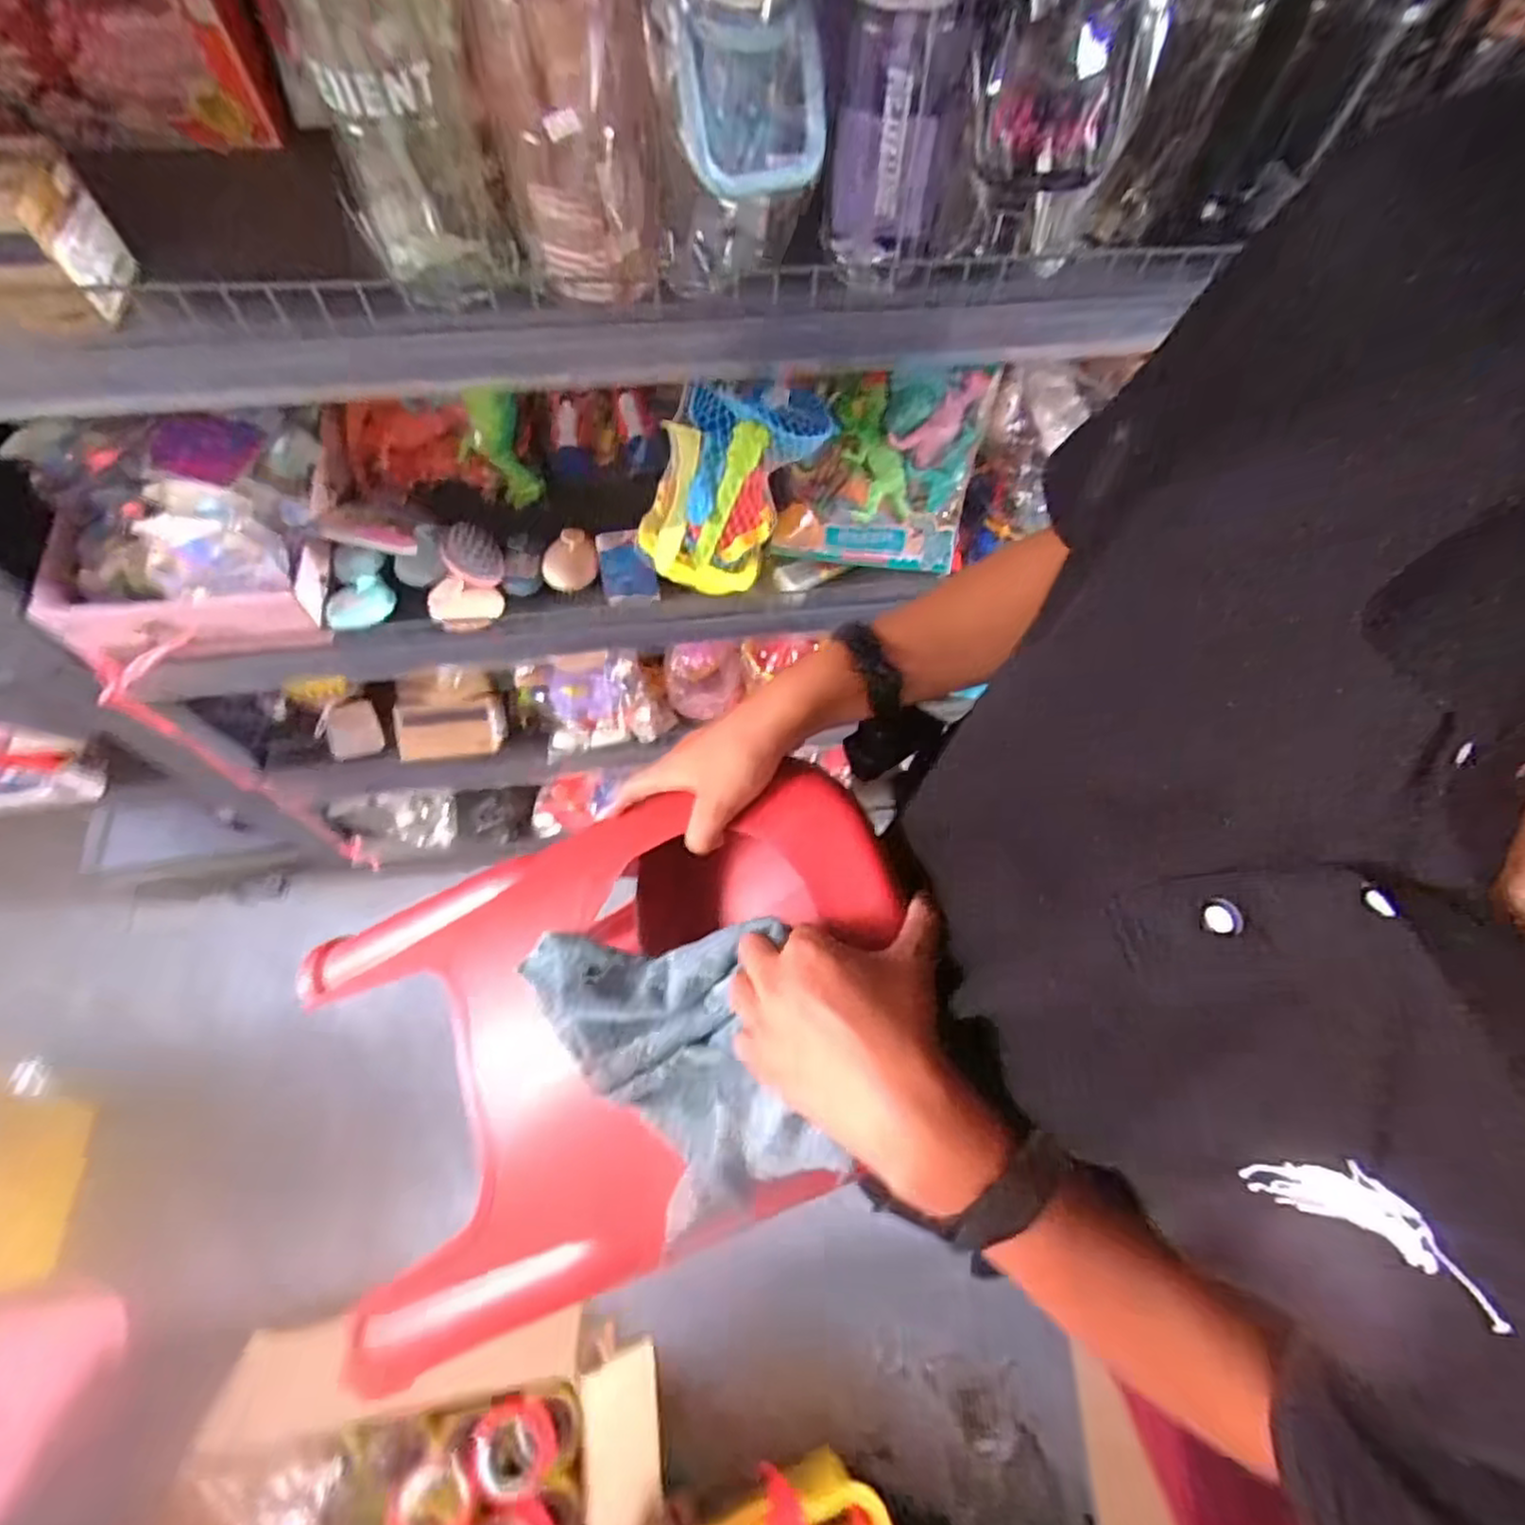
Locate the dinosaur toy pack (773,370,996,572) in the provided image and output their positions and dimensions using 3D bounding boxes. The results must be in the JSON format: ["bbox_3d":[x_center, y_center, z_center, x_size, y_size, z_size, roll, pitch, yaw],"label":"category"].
[{"bbox_3d":[0.137,-0.353,0.895,0.228,0.038,0.222,7,110,1],"label":"dinosaur toy pack"}]

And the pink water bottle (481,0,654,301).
[{"bbox_3d":[-0.123,-0.439,0.482,0.094,0.216,0.116,-11,66,-8],"label":"pink water bottle"}]

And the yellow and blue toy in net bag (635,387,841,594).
[{"bbox_3d":[-0.032,-0.314,0.849,0.212,0.221,0.110,-4,65,-5],"label":"yellow and blue toy in net bag"}]

